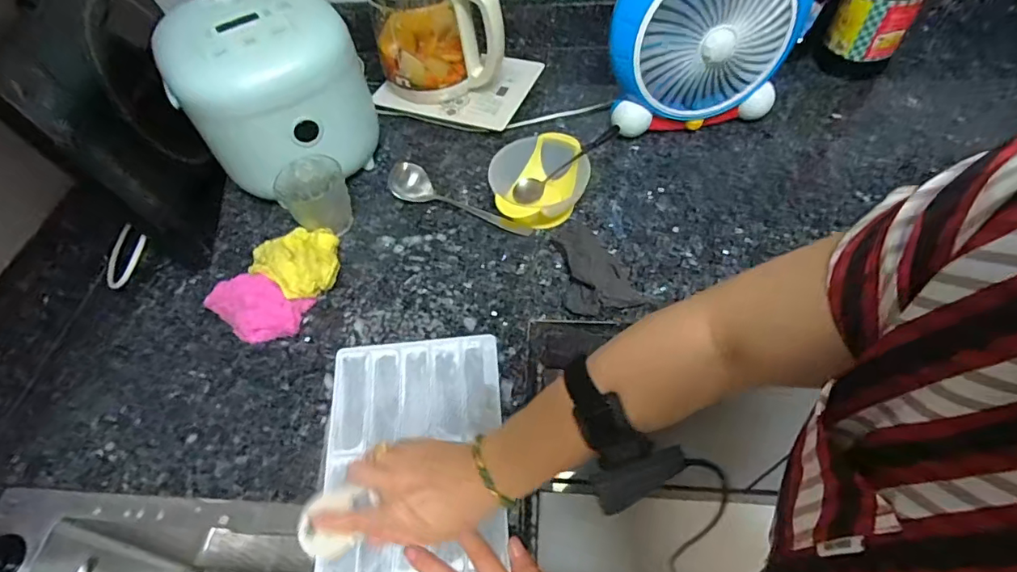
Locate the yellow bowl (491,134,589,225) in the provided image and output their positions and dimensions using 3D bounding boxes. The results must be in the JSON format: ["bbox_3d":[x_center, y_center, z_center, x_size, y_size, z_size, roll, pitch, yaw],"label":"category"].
[{"bbox_3d":[0.043,-0.127,0.648,0.111,0.061,0.130,-4,54,2],"label":"yellow bowl"}]

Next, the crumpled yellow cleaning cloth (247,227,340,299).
[{"bbox_3d":[-0.242,-0.028,0.610,0.097,0.050,0.089,30,62,23],"label":"crumpled yellow cleaning cloth"}]

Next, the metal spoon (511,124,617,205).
[{"bbox_3d":[0.072,-0.157,0.653,0.153,0.028,0.019,-33,54,15],"label":"metal spoon"}]

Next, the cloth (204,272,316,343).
[{"bbox_3d":[-0.294,0.023,0.584,0.124,0.036,0.068,14,57,14],"label":"cloth"}]

